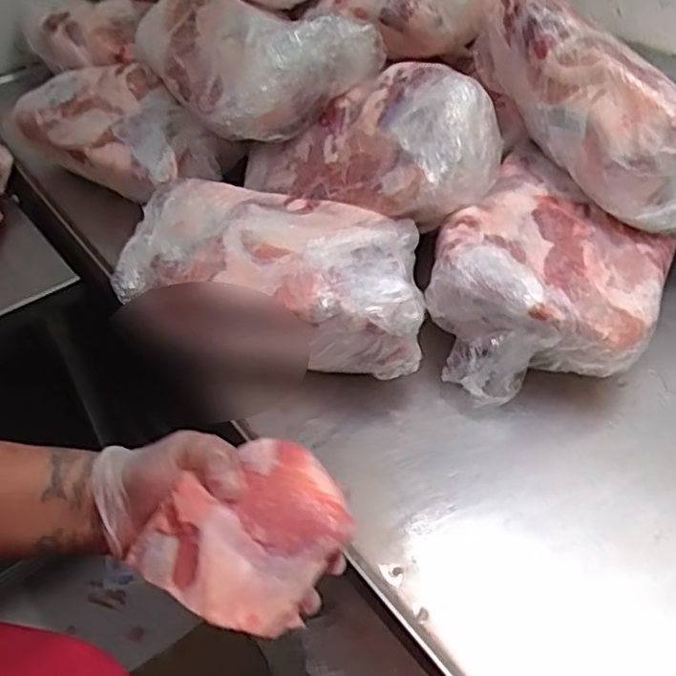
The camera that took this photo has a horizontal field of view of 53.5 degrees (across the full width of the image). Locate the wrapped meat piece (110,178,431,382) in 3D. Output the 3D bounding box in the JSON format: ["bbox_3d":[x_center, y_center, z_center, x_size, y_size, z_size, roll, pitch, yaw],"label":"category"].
[{"bbox_3d":[-0.066,-0.062,0.741,0.320,0.123,0.159,7,46,7],"label":"wrapped meat piece"}]

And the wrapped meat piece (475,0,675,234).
[{"bbox_3d":[0.323,-0.272,0.800,0.165,0.135,0.402,-36,73,-28],"label":"wrapped meat piece"}]

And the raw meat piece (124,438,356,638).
[{"bbox_3d":[-0.054,0.122,0.431,0.102,0.042,0.122,28,53,26],"label":"raw meat piece"}]

